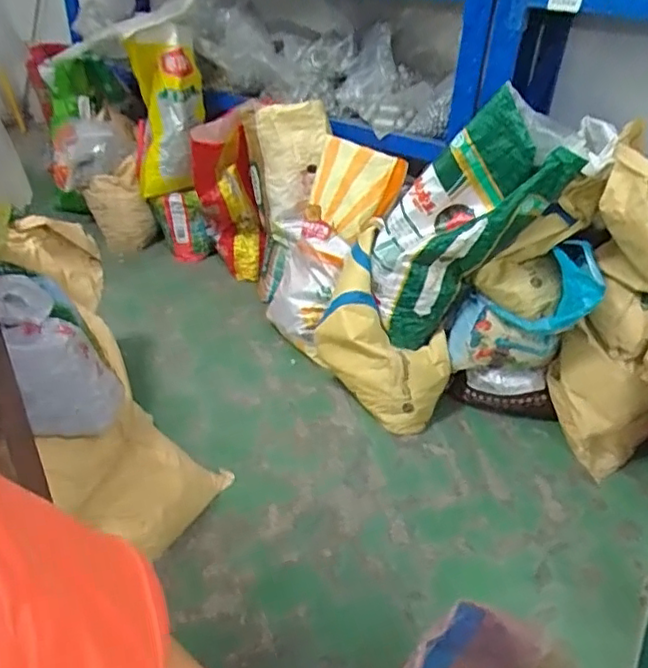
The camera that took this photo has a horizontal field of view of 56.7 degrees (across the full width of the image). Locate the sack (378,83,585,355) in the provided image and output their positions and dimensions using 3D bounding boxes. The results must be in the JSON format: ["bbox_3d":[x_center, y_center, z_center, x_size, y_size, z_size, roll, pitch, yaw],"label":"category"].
[{"bbox_3d":[0.322,-0.249,1.518,0.265,0.666,0.213,25,32,-15],"label":"sack"}]

